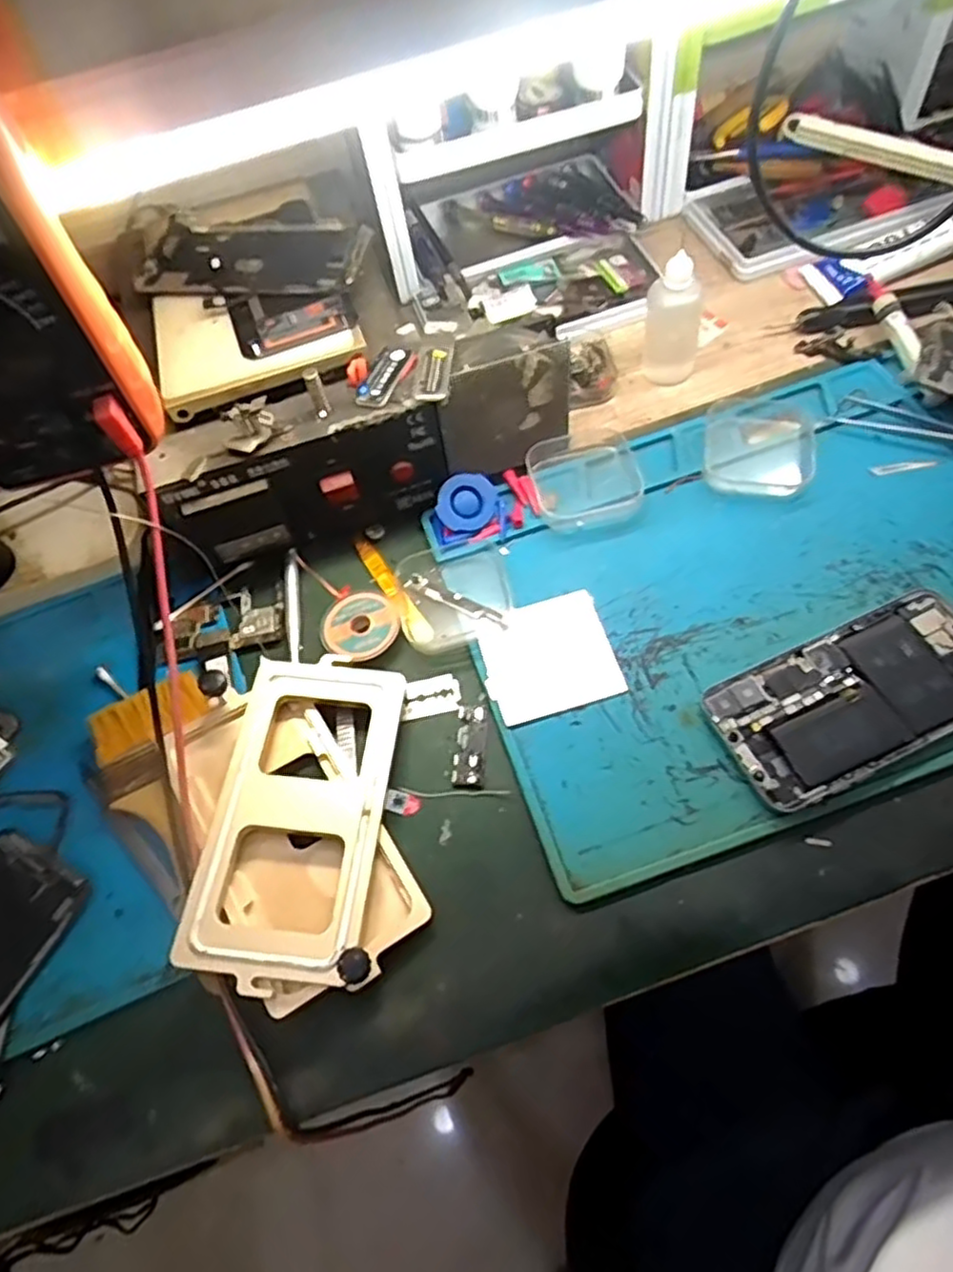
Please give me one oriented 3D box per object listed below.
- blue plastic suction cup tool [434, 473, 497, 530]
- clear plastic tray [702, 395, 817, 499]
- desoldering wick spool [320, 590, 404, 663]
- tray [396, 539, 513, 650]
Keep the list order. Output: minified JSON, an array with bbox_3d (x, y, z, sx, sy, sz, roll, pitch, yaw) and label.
[{"bbox_3d":[-0.006,-0.082,0.429,0.037,0.004,0.033,-5,88,-12],"label":"blue plastic suction cup tool"},{"bbox_3d":[0.173,-0.115,0.430,0.063,0.018,0.073,6,62,12],"label":"clear plastic tray"},{"bbox_3d":[-0.065,-0.007,0.402,0.046,0.014,0.048,-3,61,6],"label":"desoldering wick spool"},{"bbox_3d":[-0.014,-0.026,0.408,0.063,0.016,0.066,-16,60,-1],"label":"tray"}]

